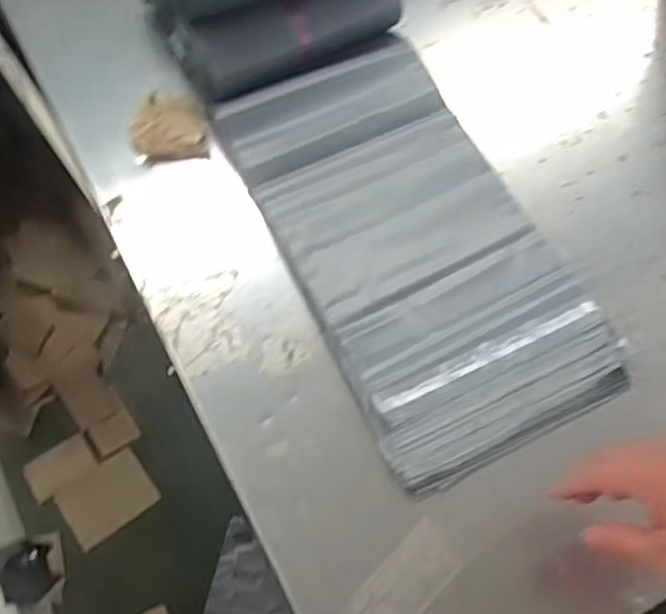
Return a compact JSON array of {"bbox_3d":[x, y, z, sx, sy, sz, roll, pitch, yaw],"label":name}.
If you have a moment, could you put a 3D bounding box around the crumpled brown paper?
[{"bbox_3d":[-0.171,-0.189,0.767,0.075,0.029,0.081,-8,66,-6],"label":"crumpled brown paper"}]

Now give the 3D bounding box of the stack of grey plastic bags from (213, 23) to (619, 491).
[{"bbox_3d":[0.074,-0.068,0.713,0.233,0.027,0.435,-23,68,-12],"label":"stack of grey plastic bags"}]

